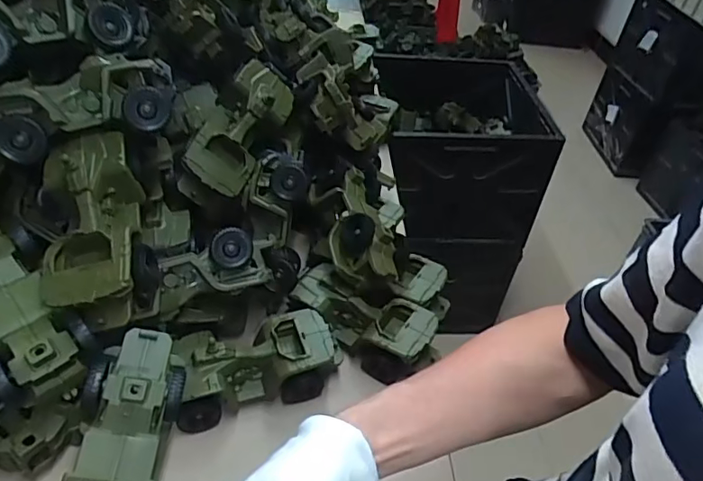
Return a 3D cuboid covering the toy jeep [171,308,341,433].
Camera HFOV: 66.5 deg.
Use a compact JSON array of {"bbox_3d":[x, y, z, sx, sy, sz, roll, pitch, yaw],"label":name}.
[{"bbox_3d":[-0.100,0.131,0.587,0.183,0.071,0.084,-10,44,-19],"label":"toy jeep"}]

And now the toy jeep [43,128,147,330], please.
[{"bbox_3d":[-0.235,-0.014,0.491,0.080,0.063,0.183,-5,71,-14],"label":"toy jeep"}]

